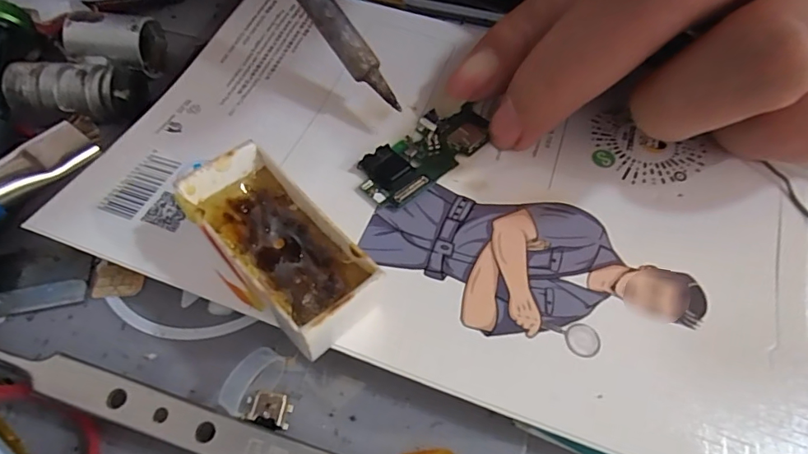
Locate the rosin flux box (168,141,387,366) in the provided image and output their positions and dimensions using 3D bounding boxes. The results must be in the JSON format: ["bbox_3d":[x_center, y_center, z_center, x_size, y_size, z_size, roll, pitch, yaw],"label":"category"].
[{"bbox_3d":[-0.027,0.005,0.108,0.022,0.021,0.046,-40,65,-21],"label":"rosin flux box"}]

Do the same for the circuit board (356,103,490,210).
[{"bbox_3d":[0.006,-0.021,0.135,0.042,0.004,0.019,-38,65,-22],"label":"circuit board"}]

